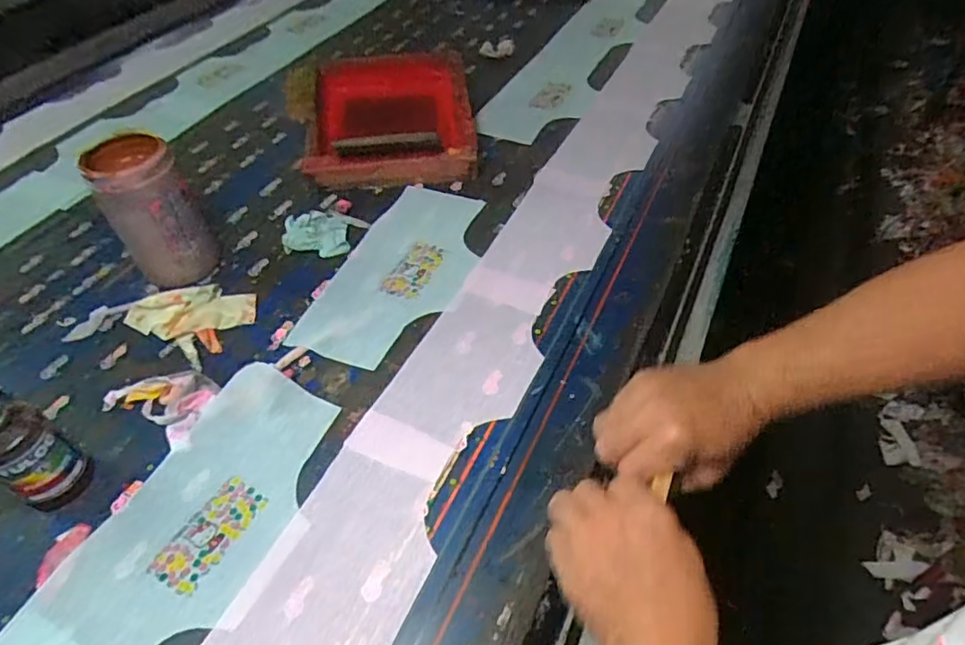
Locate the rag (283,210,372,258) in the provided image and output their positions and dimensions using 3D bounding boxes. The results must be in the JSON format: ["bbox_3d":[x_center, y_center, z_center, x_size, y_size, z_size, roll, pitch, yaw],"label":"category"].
[{"bbox_3d":[-0.216,-0.122,0.774,0.104,0.024,0.074,2,49,6],"label":"rag"}]

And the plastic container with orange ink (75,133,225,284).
[{"bbox_3d":[-0.384,-0.124,0.686,0.096,0.164,0.083,-33,54,-23],"label":"plastic container with orange ink"}]

